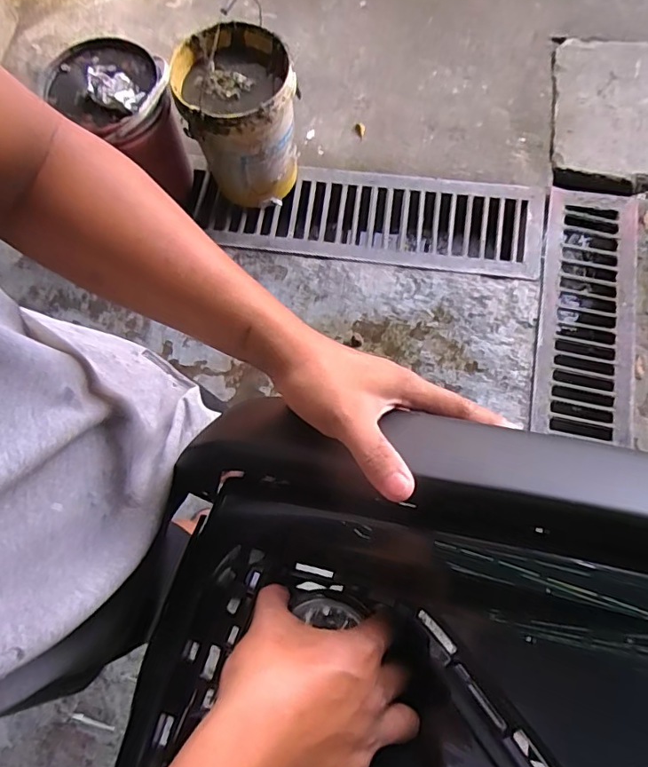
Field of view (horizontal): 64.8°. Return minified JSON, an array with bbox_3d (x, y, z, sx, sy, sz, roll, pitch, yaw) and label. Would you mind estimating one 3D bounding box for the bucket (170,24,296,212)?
[{"bbox_3d":[-0.222,-0.713,1.399,0.292,0.333,0.310,-12,74,0],"label":"bucket"}]

